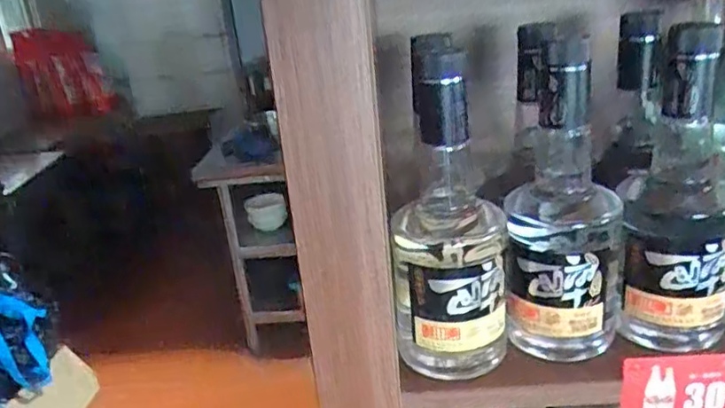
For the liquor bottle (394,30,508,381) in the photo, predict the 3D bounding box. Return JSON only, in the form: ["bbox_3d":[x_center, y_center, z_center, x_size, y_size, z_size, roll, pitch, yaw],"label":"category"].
[{"bbox_3d":[0.058,0.012,0.426,0.082,0.218,0.077,-2,22,9],"label":"liquor bottle"}]

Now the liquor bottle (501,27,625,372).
[{"bbox_3d":[0.143,0.002,0.434,0.080,0.224,0.076,2,23,18],"label":"liquor bottle"}]

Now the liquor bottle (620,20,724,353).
[{"bbox_3d":[0.227,-0.005,0.431,0.066,0.226,0.075,6,25,27],"label":"liquor bottle"}]

